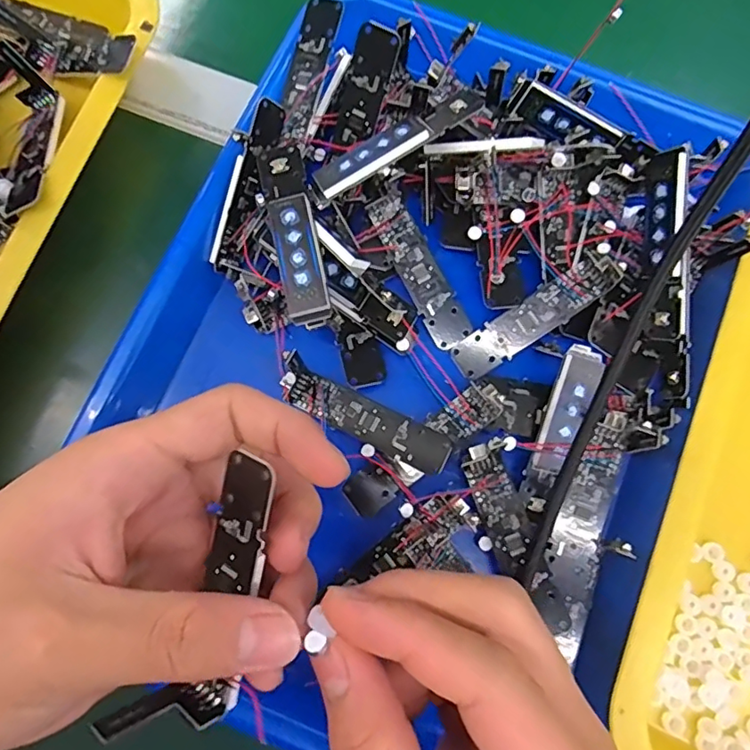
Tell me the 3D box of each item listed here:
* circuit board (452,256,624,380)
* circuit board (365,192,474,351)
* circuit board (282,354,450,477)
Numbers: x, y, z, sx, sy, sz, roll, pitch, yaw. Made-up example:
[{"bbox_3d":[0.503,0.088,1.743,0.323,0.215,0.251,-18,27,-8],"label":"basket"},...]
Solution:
[{"bbox_3d":[0.074,-0.027,0.253,0.081,0.004,0.018,-34,80,10],"label":"circuit board"},{"bbox_3d":[0.021,-0.049,0.260,0.018,0.005,0.076,-30,93,-8],"label":"circuit board"},{"bbox_3d":[-0.005,0.019,0.242,0.081,0.015,0.019,28,78,5],"label":"circuit board"}]

